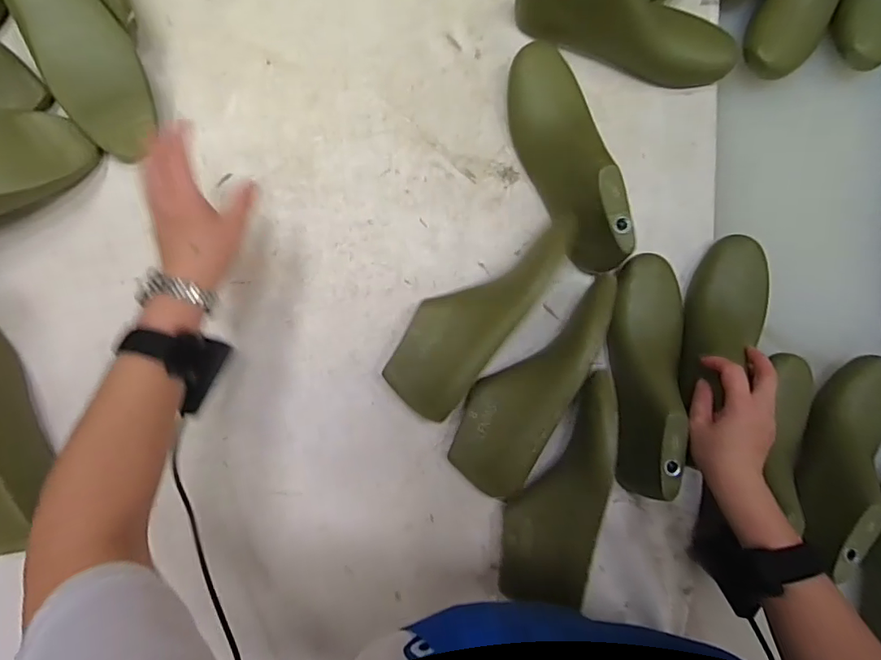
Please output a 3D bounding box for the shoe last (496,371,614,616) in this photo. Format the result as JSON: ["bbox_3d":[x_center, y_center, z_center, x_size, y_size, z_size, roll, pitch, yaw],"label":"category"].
[{"bbox_3d":[0.120,0.155,0.503,0.077,0.072,0.228,14,87,-4],"label":"shoe last"}]

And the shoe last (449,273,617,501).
[{"bbox_3d":[0.092,0.045,0.509,0.083,0.068,0.247,30,86,-3],"label":"shoe last"}]

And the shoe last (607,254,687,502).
[{"bbox_3d":[0.215,0.043,0.510,0.077,0.080,0.247,7,74,-5],"label":"shoe last"}]

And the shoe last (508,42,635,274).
[{"bbox_3d":[0.127,-0.180,0.514,0.072,0.089,0.242,-11,89,-5],"label":"shoe last"}]

